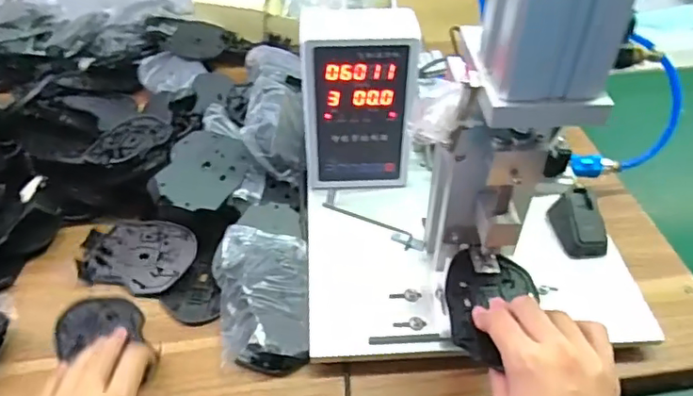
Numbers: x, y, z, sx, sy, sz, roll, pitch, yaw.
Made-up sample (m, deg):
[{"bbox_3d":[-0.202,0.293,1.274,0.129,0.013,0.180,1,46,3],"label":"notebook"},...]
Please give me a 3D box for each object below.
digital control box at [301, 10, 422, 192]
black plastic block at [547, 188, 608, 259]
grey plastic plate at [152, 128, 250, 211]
[{"bbox_3d":[0.011,-0.096,0.578,0.111,0.175,0.066,1,45,1],"label":"digital control box"},{"bbox_3d":[0.228,0.023,0.555,0.038,0.035,0.065,-7,45,-8],"label":"black plastic block"},{"bbox_3d":[-0.145,-0.029,0.582,0.074,0.004,0.102,29,50,-14],"label":"grey plastic plate"}]

